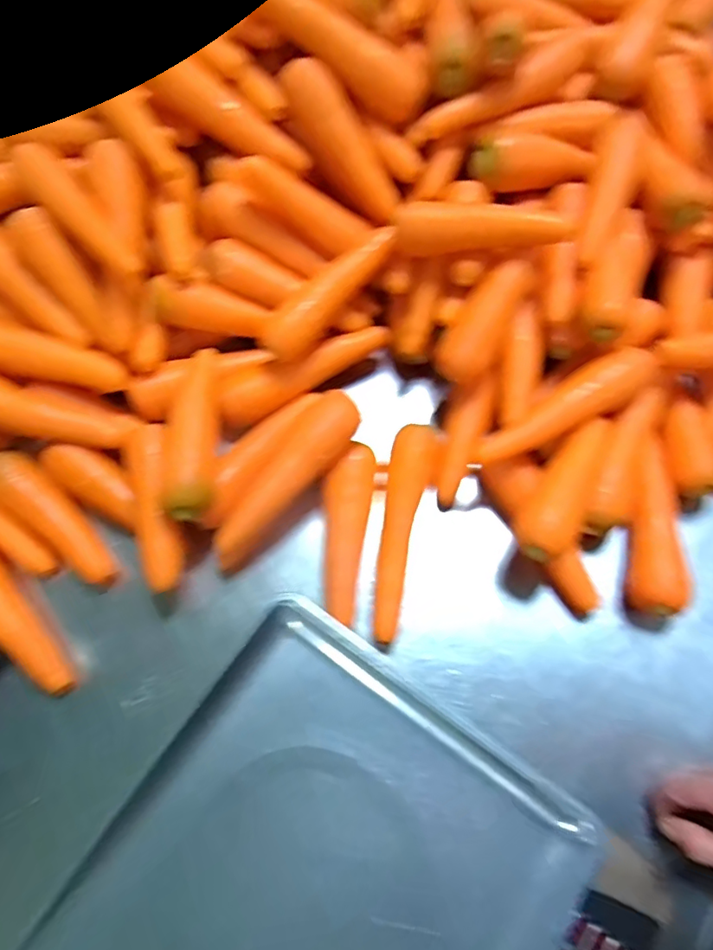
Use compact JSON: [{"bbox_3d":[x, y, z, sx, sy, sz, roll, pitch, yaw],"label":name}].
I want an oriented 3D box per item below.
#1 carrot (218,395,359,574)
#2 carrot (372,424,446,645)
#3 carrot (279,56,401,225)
[{"bbox_3d":[-0.059,0.004,0.473,0.043,0.035,0.170,34,73,13],"label":"carrot"},{"bbox_3d":[0.035,0.045,0.484,0.042,0.032,0.184,14,69,7],"label":"carrot"},{"bbox_3d":[-0.015,-0.329,0.562,0.048,0.049,0.163,-42,106,-14],"label":"carrot"}]

